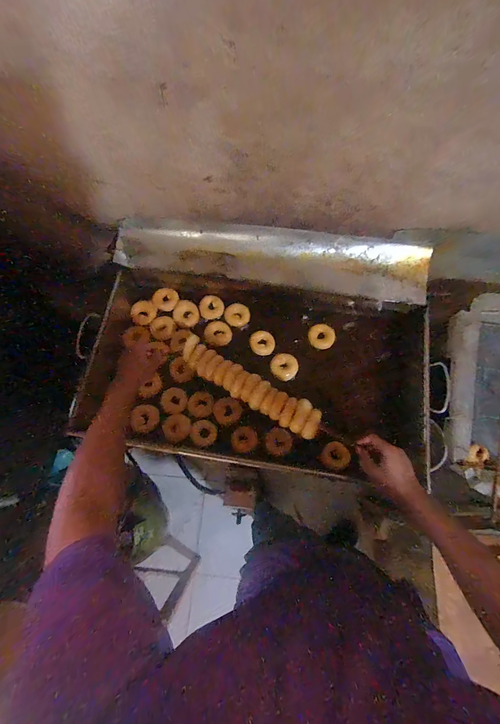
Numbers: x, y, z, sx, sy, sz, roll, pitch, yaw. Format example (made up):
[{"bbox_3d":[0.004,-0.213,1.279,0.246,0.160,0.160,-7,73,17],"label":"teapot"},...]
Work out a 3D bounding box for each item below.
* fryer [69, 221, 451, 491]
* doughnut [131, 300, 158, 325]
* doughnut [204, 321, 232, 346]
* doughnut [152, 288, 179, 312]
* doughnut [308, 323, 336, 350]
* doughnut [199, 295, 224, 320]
[{"bbox_3d":[0.032,-0.045,0.804,0.890,0.183,0.571,5,74,2],"label":"fryer"},{"bbox_3d":[-0.318,-0.147,0.893,0.065,0.029,0.073,40,78,11],"label":"doughnut"},{"bbox_3d":[-0.095,-0.087,0.903,0.079,0.022,0.071,16,74,5],"label":"doughnut"},{"bbox_3d":[-0.258,-0.192,0.917,0.069,0.021,0.071,0,74,0],"label":"doughnut"},{"bbox_3d":[0.212,-0.075,0.875,0.074,0.026,0.070,0,74,0],"label":"doughnut"},{"bbox_3d":[-0.118,-0.169,0.921,0.075,0.020,0.071,-1,74,0],"label":"doughnut"}]

